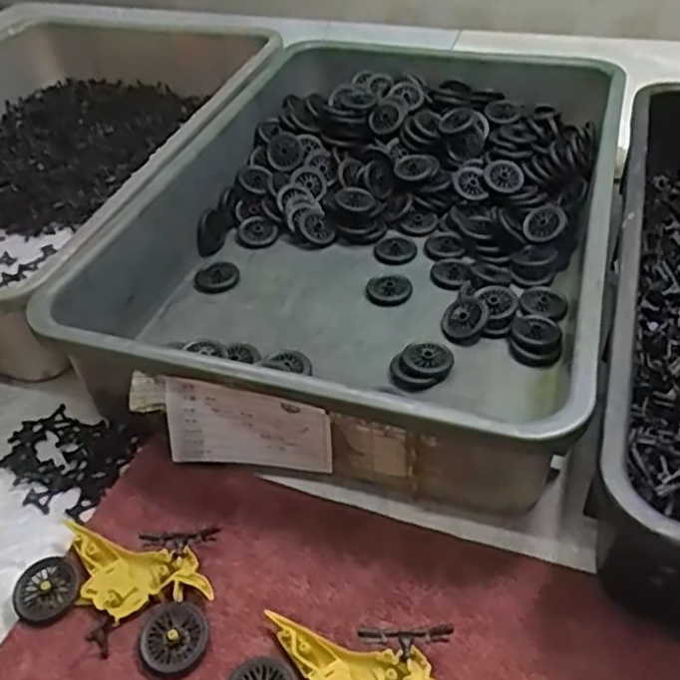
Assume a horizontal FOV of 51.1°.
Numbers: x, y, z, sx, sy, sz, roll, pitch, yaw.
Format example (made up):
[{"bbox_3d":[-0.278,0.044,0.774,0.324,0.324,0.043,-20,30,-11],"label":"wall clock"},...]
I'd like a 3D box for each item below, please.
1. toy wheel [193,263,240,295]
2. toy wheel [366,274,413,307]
[{"bbox_3d":[-0.111,-0.056,0.635,0.041,0.007,0.041,-2,42,2],"label":"toy wheel"},{"bbox_3d":[0.042,-0.044,0.607,0.038,0.009,0.033,1,44,7],"label":"toy wheel"}]

